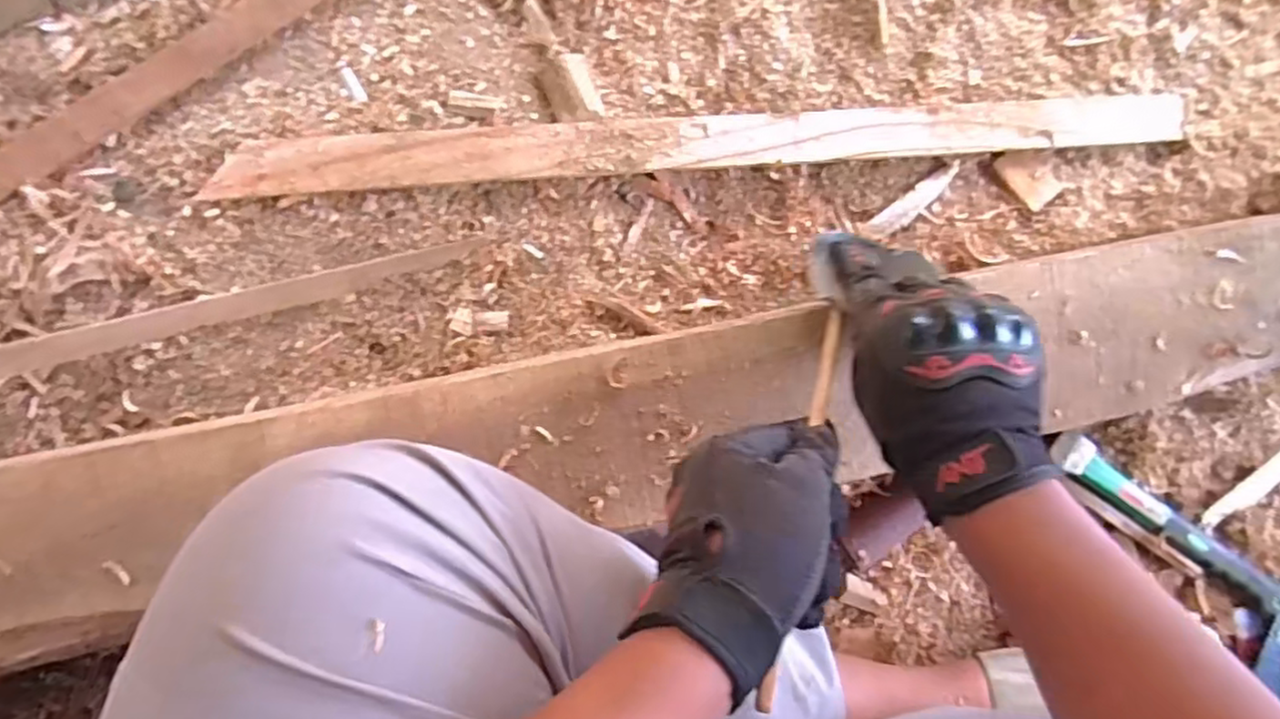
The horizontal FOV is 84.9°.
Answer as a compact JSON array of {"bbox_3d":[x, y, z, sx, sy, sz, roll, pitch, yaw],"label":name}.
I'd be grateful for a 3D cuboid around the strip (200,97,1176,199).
[{"bbox_3d":[0.080,-0.160,0.508,0.707,0.019,0.041,-6,93,-9],"label":"strip"}]

